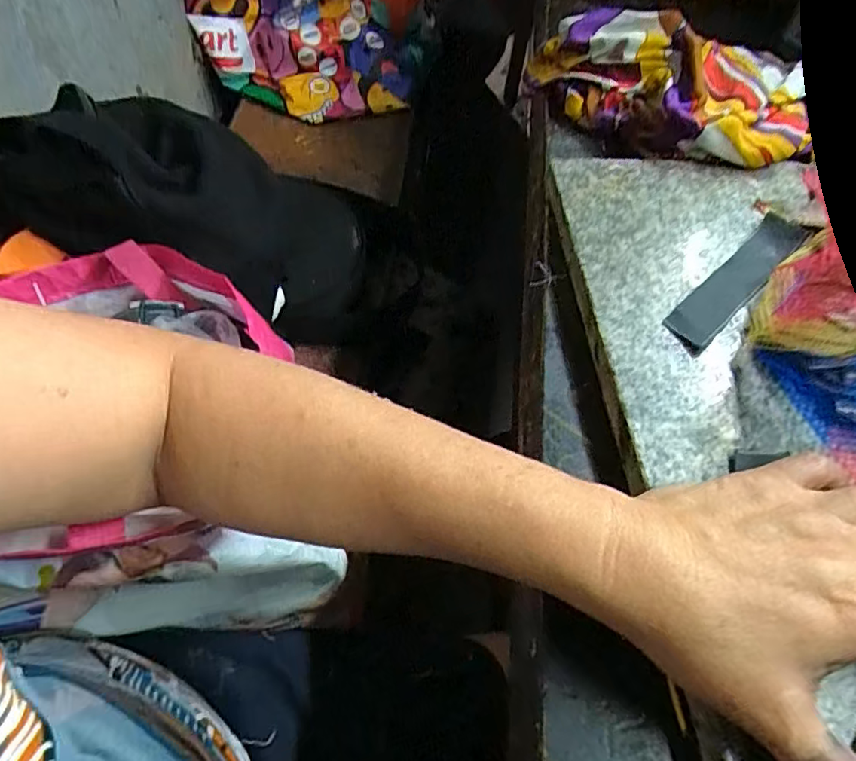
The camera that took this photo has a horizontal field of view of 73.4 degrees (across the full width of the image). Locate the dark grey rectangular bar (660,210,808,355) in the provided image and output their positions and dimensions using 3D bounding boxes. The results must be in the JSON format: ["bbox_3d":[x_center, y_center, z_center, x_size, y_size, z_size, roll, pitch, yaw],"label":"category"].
[{"bbox_3d":[0.185,-0.061,0.341,0.026,0.005,0.133,40,64,22],"label":"dark grey rectangular bar"}]

